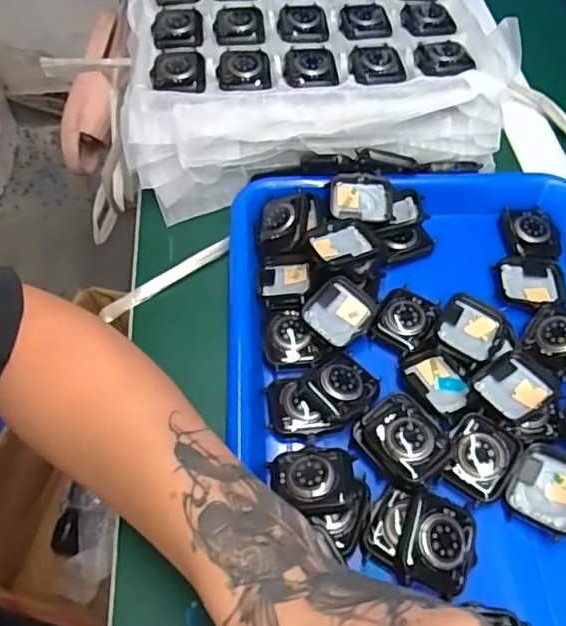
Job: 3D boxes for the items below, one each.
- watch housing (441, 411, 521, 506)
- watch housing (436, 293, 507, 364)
[{"bbox_3d":[0.107,0.078,0.313,0.035,0.016,0.038,32,60,19],"label":"watch housing"},{"bbox_3d":[0.115,0.008,0.352,0.036,0.013,0.041,26,59,16],"label":"watch housing"}]

